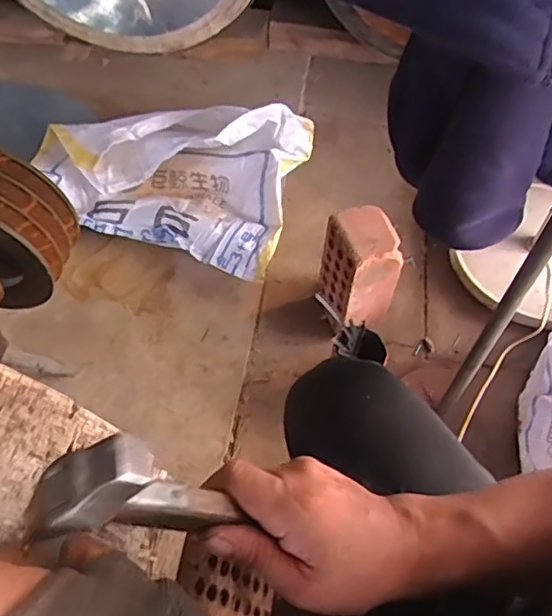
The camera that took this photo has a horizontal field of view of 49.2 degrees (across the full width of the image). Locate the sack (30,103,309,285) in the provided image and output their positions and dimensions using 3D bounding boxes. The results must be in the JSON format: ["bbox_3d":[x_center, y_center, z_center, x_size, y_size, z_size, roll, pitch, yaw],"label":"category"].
[{"bbox_3d":[-0.218,-0.283,1.179,0.519,0.124,0.339,15,59,11],"label":"sack"}]

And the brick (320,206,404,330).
[{"bbox_3d":[0.131,-0.061,0.945,0.099,0.174,0.112,-26,60,-15],"label":"brick"}]

